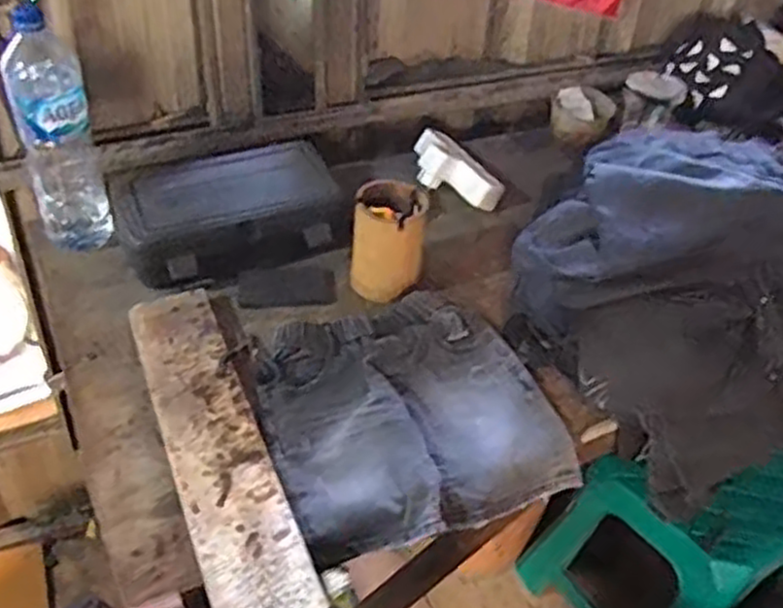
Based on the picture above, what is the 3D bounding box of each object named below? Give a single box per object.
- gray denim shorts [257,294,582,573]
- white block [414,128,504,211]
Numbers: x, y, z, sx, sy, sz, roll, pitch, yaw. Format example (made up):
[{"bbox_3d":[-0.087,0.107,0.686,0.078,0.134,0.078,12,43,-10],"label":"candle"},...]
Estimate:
[{"bbox_3d":[0.017,0.118,0.894,0.309,0.047,0.294,-11,47,-18],"label":"gray denim shorts"},{"bbox_3d":[0.087,-0.218,1.216,0.094,0.042,0.198,-20,51,-25],"label":"white block"}]

